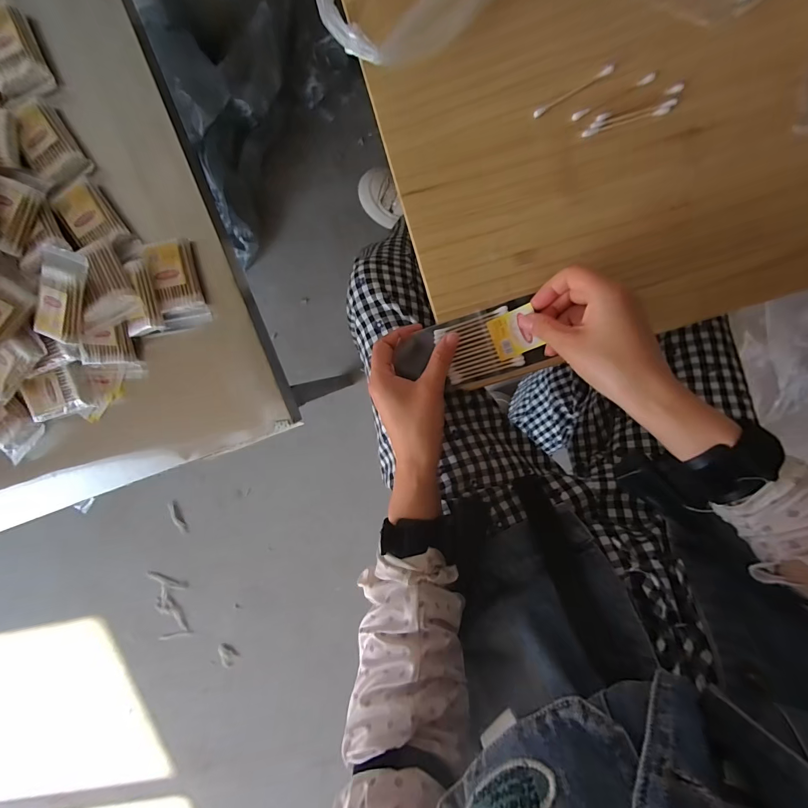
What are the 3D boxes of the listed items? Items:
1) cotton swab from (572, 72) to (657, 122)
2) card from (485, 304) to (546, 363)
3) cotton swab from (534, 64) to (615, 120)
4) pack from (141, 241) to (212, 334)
[{"bbox_3d":[0.176,-0.258,0.310,0.070,0.004,0.006,-24,96,8],"label":"cotton swab"},{"bbox_3d":[0.101,-0.064,0.339,0.039,0.007,0.039,-22,96,8],"label":"card"},{"bbox_3d":[0.143,-0.263,0.311,0.072,0.004,0.006,-28,95,8],"label":"cotton swab"},{"bbox_3d":[-0.247,-0.131,0.407,0.044,0.027,0.089,-12,96,5],"label":"pack"}]

